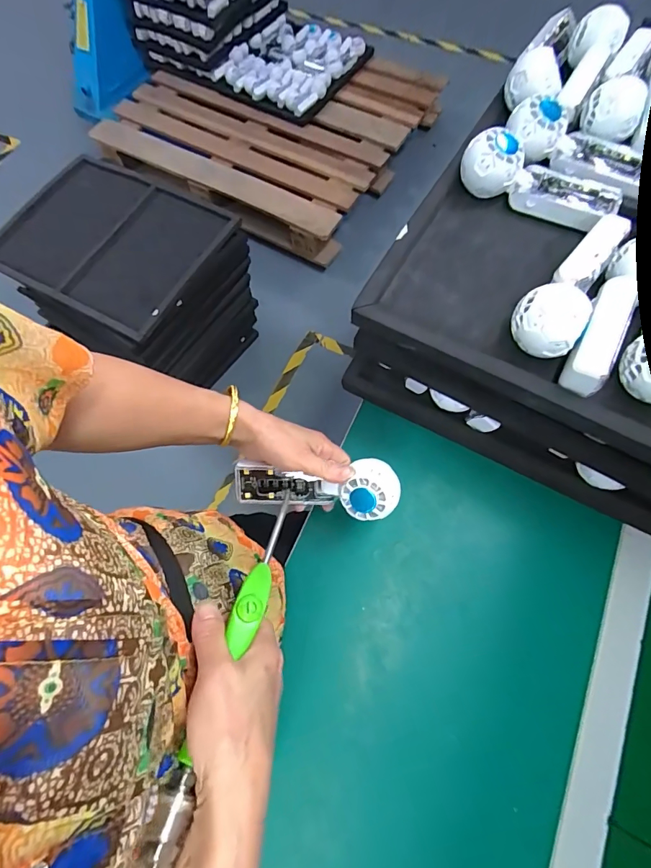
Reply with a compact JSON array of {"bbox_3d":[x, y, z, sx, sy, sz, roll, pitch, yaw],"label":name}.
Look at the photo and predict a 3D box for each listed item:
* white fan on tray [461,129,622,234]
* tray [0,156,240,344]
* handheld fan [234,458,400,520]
[{"bbox_3d":[0.235,-0.277,0.453,0.171,0.049,0.076,29,72,12],"label":"white fan on tray"},{"bbox_3d":[-0.592,-0.527,1.139,0.618,0.096,0.429,29,72,12],"label":"tray"},{"bbox_3d":[-0.009,0.055,0.446,0.172,0.046,0.059,1,105,14],"label":"handheld fan"}]

